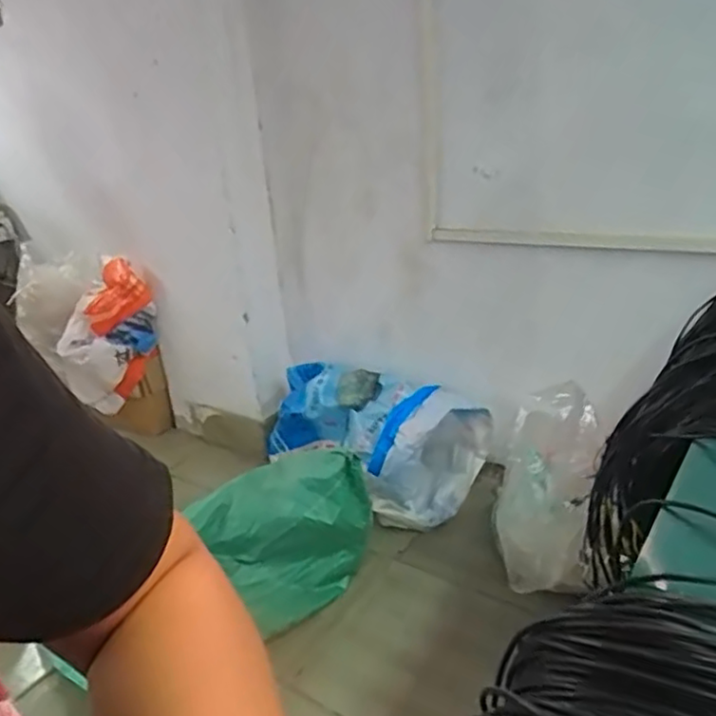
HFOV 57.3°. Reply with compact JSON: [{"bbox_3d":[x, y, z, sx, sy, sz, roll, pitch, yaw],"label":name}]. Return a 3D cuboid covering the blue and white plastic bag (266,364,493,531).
[{"bbox_3d":[0.038,0.196,1.778,0.311,0.303,0.570,-15,21,-40],"label":"blue and white plastic bag"}]

